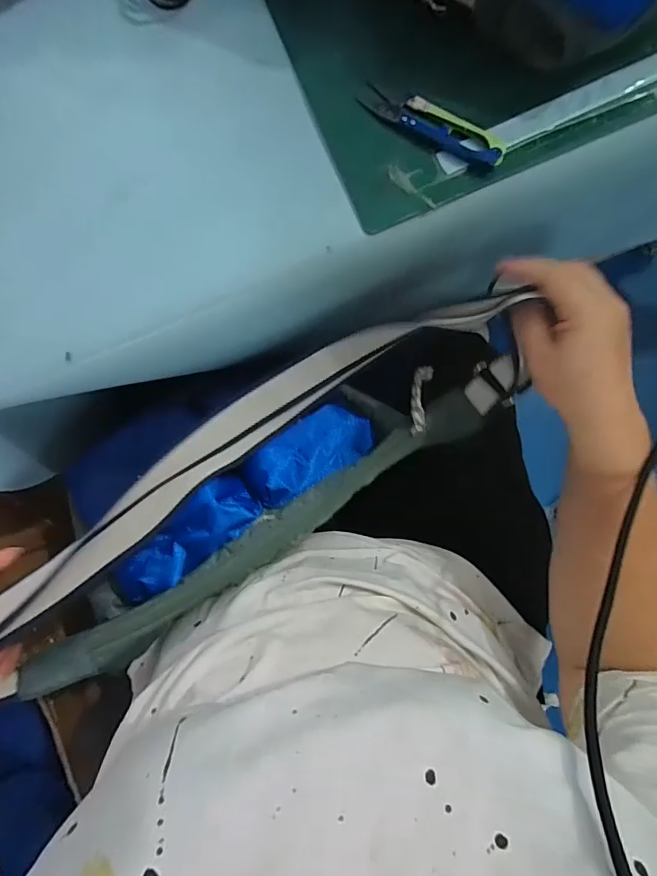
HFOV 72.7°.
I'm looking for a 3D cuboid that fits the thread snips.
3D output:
[{"bbox_3d":[0.078,-0.231,0.326,0.111,0.009,0.025,30,88,5],"label":"thread snips"}]

